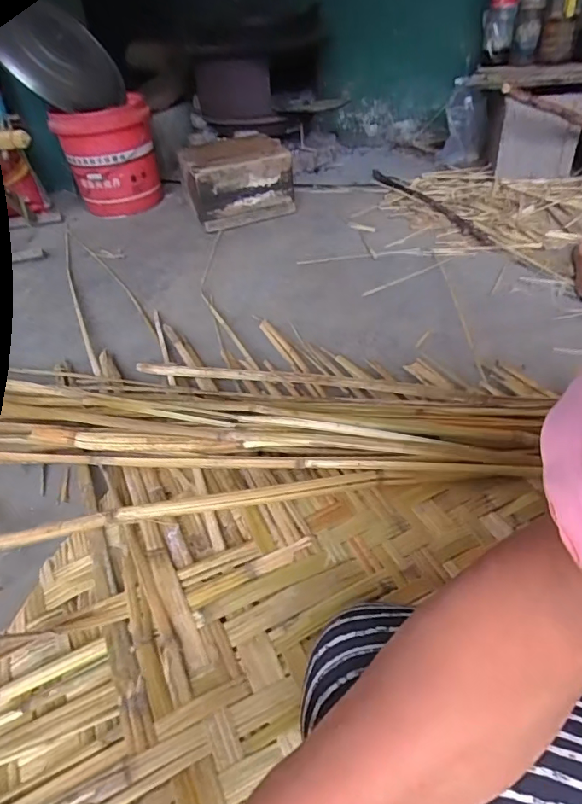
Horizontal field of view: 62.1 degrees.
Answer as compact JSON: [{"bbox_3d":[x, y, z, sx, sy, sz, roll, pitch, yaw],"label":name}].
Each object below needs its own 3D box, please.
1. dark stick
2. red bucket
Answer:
[{"bbox_3d":[0.359,-0.525,1.279,0.065,0.022,0.589,-14,40,-10],"label":"dark stick"},{"bbox_3d":[-0.536,-0.728,1.457,0.269,0.272,0.261,-14,40,-10],"label":"red bucket"}]

